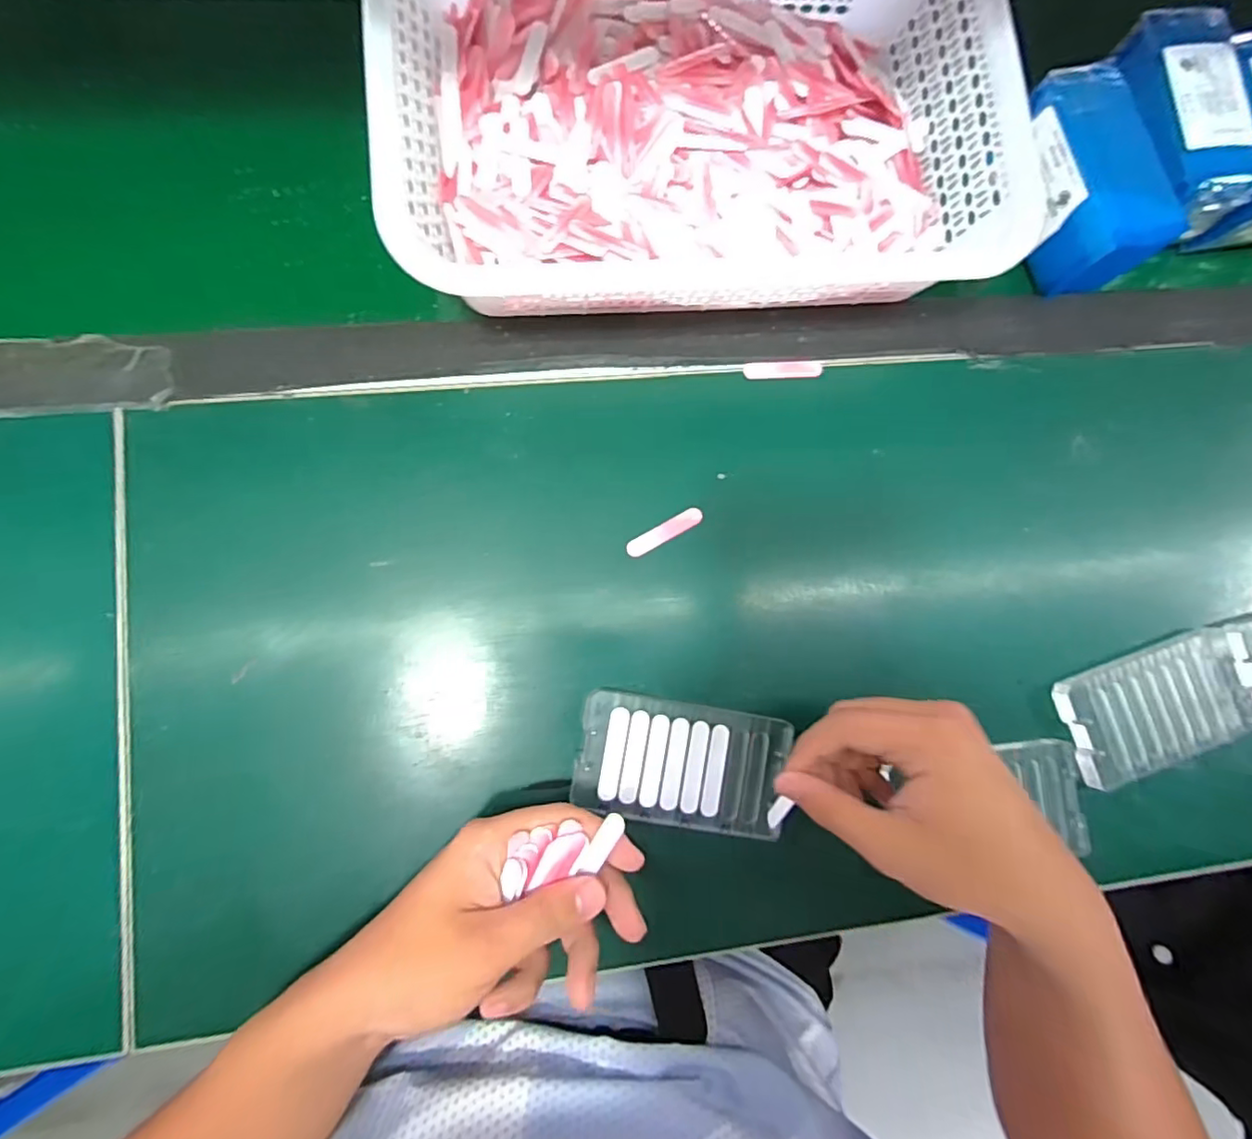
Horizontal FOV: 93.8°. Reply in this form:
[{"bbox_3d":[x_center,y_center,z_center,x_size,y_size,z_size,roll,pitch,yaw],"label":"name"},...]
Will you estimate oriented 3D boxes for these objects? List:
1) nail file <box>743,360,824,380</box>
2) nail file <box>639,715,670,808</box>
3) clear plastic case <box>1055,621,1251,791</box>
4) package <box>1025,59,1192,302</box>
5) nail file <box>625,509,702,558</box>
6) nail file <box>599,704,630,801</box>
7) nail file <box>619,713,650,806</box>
[{"bbox_3d":[0.103,-0.130,0.381,0.051,0.004,0.013,-4,83,-6],"label":"nail file"},{"bbox_3d":[0.017,0.110,0.335,0.011,0.004,0.051,11,81,-4],"label":"nail file"},{"bbox_3d":[0.405,0.072,0.384,0.253,0.015,0.070,-14,84,-7],"label":"clear plastic case"},{"bbox_3d":[0.302,-0.253,0.389,0.073,0.054,0.130,-24,85,-8],"label":"package"},{"bbox_3d":[0.024,-0.023,0.361,0.051,0.004,0.011,-30,86,-9],"label":"nail file"},{"bbox_3d":[-0.007,0.105,0.334,0.012,0.004,0.051,10,81,-4],"label":"nail file"},{"bbox_3d":[0.005,0.107,0.334,0.011,0.004,0.051,11,81,-4],"label":"nail file"}]

